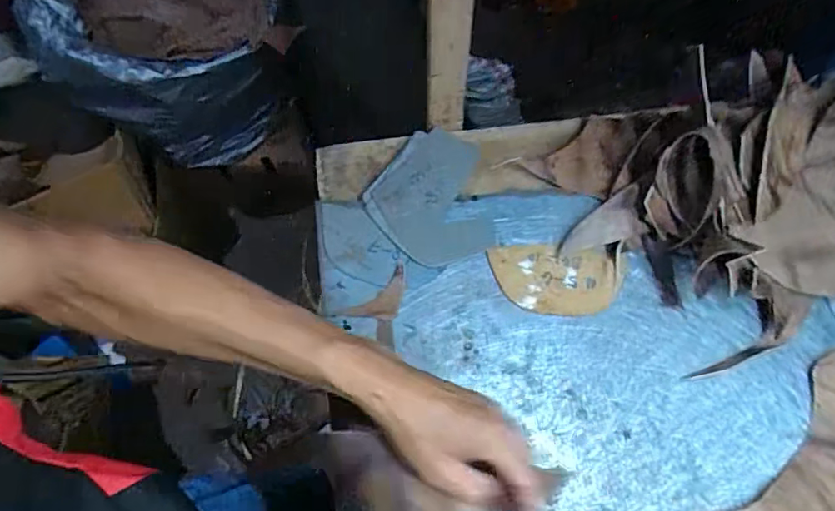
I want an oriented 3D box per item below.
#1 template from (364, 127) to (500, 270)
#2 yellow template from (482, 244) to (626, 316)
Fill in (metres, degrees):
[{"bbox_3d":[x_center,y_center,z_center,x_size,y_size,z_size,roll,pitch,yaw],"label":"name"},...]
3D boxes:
[{"bbox_3d":[0.010,-0.060,0.548,0.116,0.007,0.144,-6,70,-6],"label":"template"},{"bbox_3d":[0.134,0.023,0.519,0.126,0.004,0.067,1,72,0],"label":"yellow template"}]

